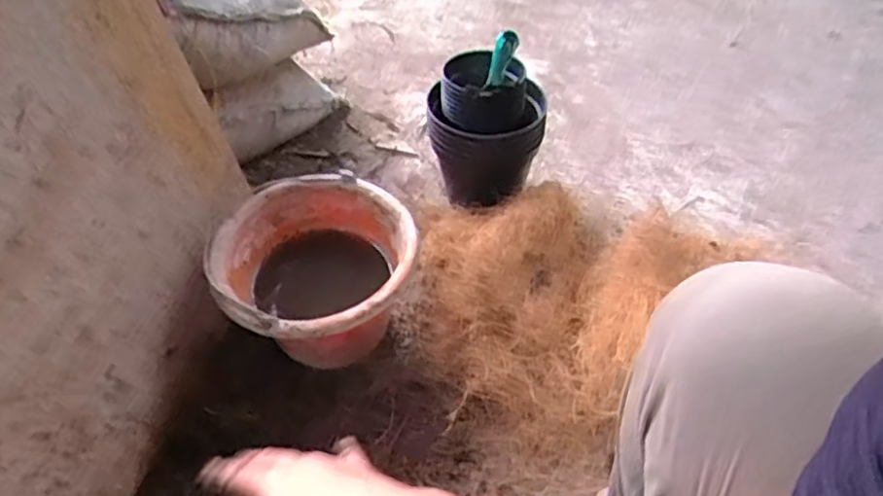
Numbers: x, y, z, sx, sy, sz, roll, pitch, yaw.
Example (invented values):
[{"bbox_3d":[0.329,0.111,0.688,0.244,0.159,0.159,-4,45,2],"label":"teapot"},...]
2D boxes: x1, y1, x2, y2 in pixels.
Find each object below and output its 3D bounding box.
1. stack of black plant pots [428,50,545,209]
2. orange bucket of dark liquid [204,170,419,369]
[{"bbox_3d":[0.066,-0.173,1.024,0.161,0.212,0.196,4,47,2],"label":"stack of black plant pots"},{"bbox_3d":[-0.159,0.046,0.861,0.241,0.162,0.238,1,47,-1],"label":"orange bucket of dark liquid"}]

